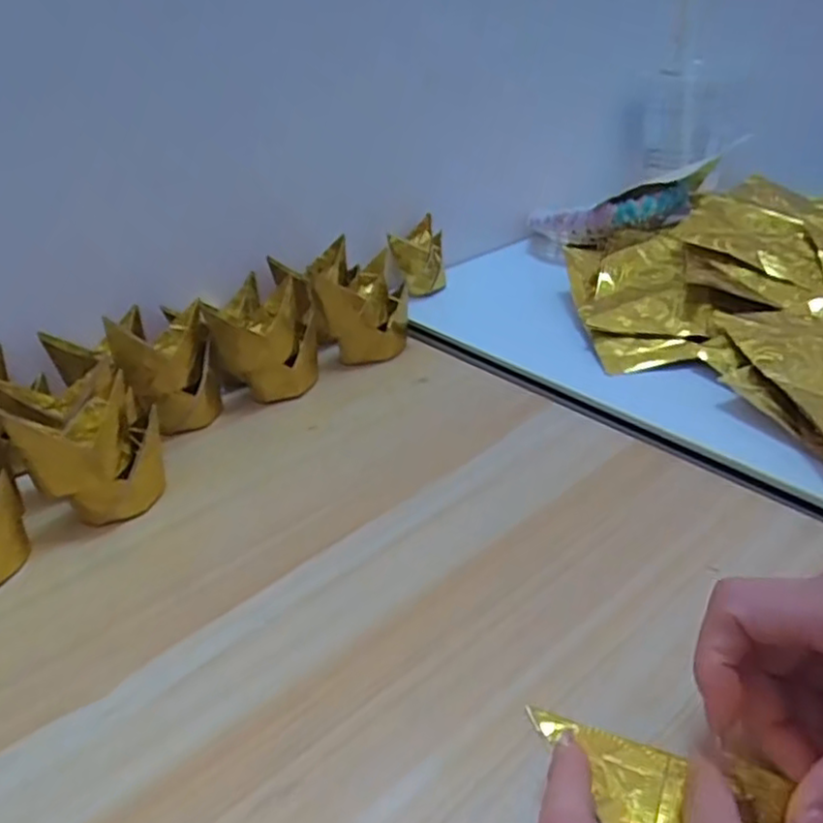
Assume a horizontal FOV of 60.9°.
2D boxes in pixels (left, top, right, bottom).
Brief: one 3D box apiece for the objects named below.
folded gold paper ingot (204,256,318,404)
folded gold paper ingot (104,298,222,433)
[{"bbox_3d":[-0.091,-0.049,0.451,0.060,0.067,0.066,-7,33,0],"label":"folded gold paper ingot"},{"bbox_3d":[-0.143,-0.022,0.415,0.044,0.064,0.051,12,37,27],"label":"folded gold paper ingot"}]

